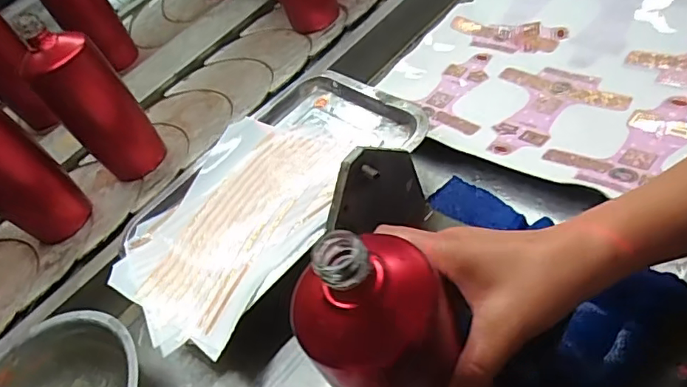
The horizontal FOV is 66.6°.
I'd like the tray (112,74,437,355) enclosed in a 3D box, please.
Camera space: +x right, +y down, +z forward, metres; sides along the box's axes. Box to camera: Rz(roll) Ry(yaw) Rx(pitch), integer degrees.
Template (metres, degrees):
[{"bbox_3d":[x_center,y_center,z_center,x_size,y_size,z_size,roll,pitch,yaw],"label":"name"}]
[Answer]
[{"bbox_3d":[-0.082,-0.005,0.527,0.216,0.023,0.312,27,64,40],"label":"tray"}]

